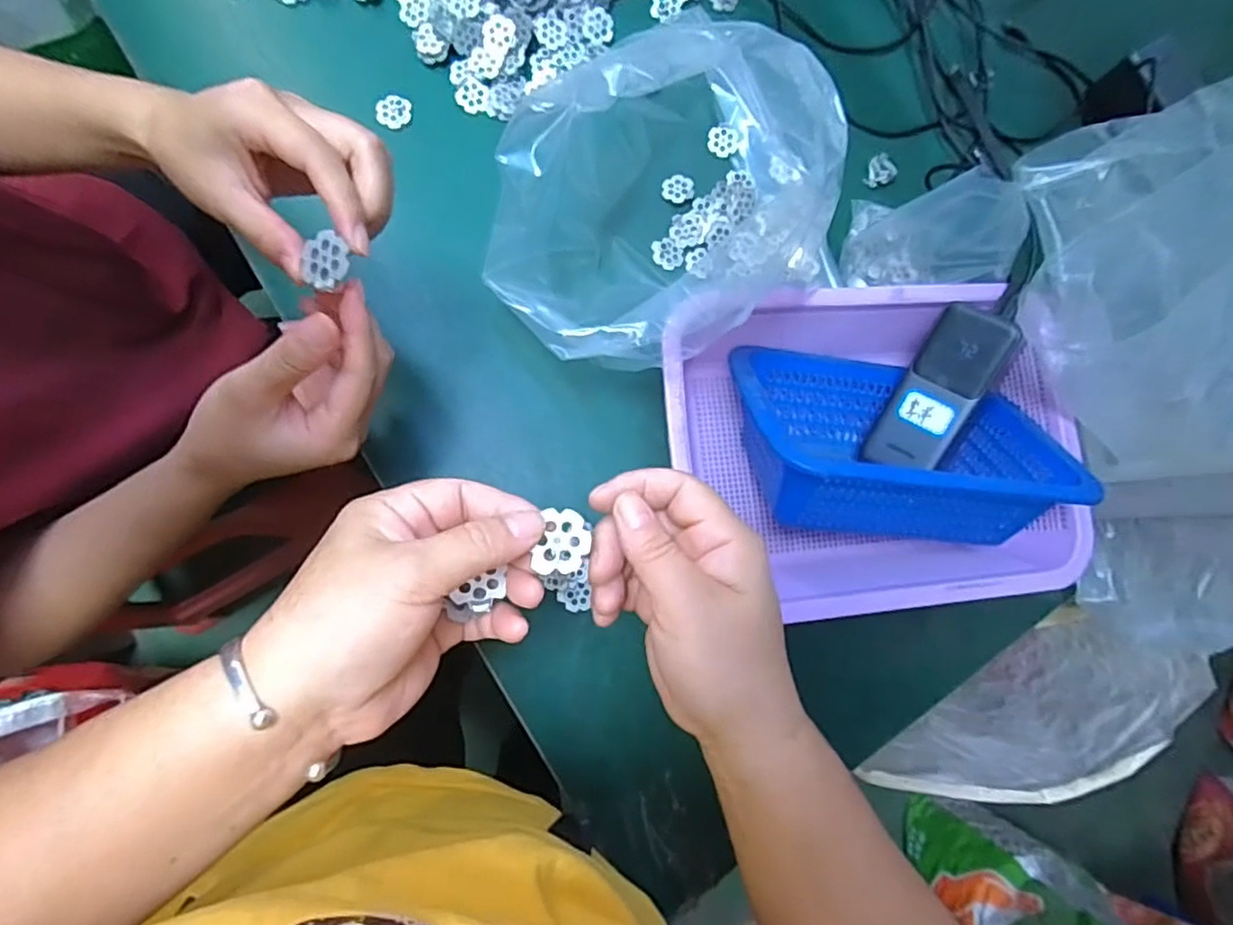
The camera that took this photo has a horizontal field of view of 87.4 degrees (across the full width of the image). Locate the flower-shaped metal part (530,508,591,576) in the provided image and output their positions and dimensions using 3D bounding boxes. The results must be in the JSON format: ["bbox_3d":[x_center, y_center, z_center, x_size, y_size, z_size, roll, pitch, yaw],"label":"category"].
[{"bbox_3d":[-0.022,0.032,0.259,0.022,0.004,0.026,5,84,-8],"label":"flower-shaped metal part"}]

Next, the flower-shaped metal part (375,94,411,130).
[{"bbox_3d":[-0.174,-0.275,0.504,0.026,0.006,0.029,-6,86,-9],"label":"flower-shaped metal part"}]

